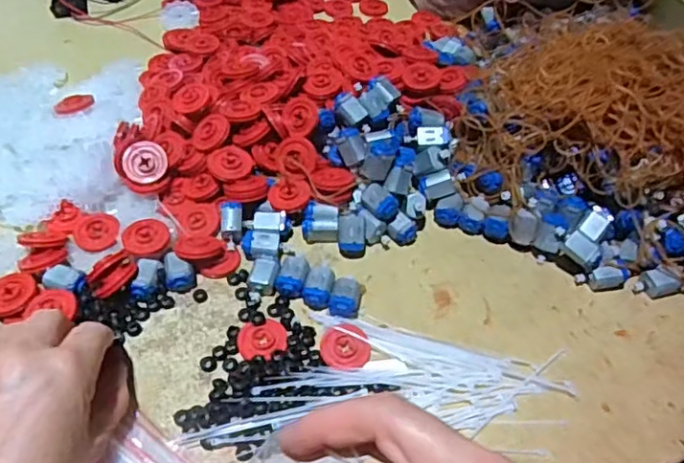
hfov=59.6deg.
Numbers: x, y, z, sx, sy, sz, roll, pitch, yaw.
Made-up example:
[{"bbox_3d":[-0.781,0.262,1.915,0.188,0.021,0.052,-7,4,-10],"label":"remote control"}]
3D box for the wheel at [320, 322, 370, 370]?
[{"bbox_3d":[0.002,0.075,0.393,0.032,0.004,0.032,2,52,-3],"label":"wheel"}]

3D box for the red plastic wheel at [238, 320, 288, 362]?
[{"bbox_3d":[-0.052,0.073,0.394,0.032,0.006,0.030,2,52,-3],"label":"red plastic wheel"}]

